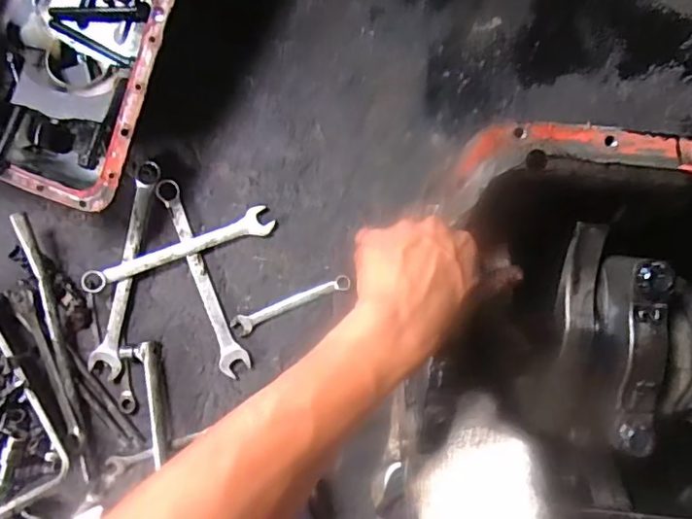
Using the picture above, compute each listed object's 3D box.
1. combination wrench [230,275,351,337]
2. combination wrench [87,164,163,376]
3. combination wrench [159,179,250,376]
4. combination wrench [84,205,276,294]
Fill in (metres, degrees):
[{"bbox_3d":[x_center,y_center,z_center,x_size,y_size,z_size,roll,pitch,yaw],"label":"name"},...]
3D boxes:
[{"bbox_3d":[-0.101,0.085,1.012,0.230,0.014,0.036,-23,93,6],"label":"combination wrench"},{"bbox_3d":[-0.397,0.020,0.981,0.054,0.012,0.395,14,96,3],"label":"combination wrench"},{"bbox_3d":[-0.261,0.033,0.999,0.053,0.019,0.373,-19,93,6],"label":"combination wrench"},{"bbox_3d":[-0.301,-0.011,0.975,0.355,0.028,0.051,-22,90,3],"label":"combination wrench"}]

